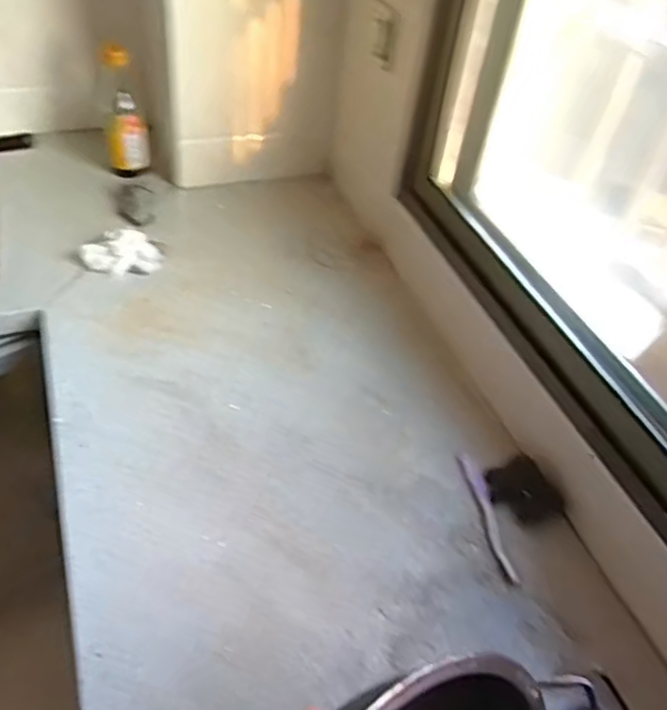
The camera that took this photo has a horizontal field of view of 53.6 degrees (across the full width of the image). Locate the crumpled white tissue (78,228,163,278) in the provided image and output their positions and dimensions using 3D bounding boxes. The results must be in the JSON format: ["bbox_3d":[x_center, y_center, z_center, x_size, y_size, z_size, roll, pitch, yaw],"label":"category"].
[{"bbox_3d":[-0.349,-0.166,1.101,0.118,0.024,0.103,34,51,24],"label":"crumpled white tissue"}]

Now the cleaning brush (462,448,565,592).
[{"bbox_3d":[0.193,0.195,0.815,0.022,0.015,0.187,-3,46,-11],"label":"cleaning brush"}]

